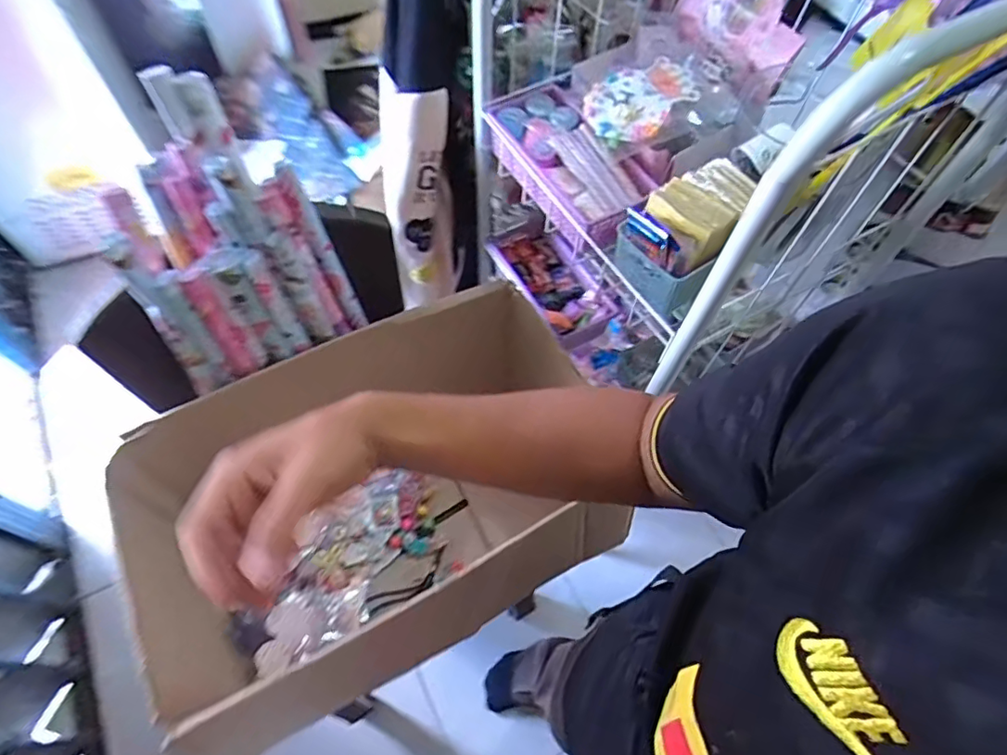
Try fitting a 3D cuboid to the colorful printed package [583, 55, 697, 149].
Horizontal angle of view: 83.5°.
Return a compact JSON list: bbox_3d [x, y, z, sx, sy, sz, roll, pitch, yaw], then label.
[{"bbox_3d":[0.172,-0.354,0.716,0.133,0.017,0.108,-34,70,-2],"label":"colorful printed package"}]

